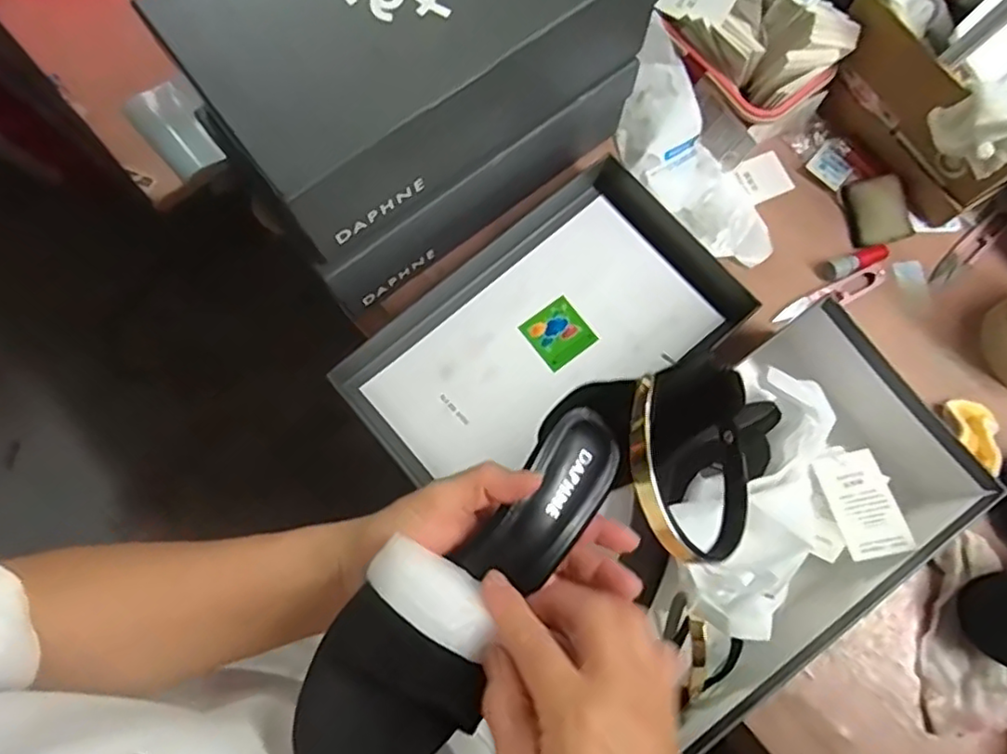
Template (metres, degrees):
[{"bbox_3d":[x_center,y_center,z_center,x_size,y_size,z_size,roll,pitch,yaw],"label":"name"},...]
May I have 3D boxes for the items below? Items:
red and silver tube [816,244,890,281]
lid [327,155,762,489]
[{"bbox_3d":[0.301,-0.099,0.555,0.059,0.012,0.020,-19,78,-4],"label":"red and silver tube"},{"bbox_3d":[0.029,-0.032,0.536,0.303,0.036,0.172,-37,80,-8],"label":"lid"}]

